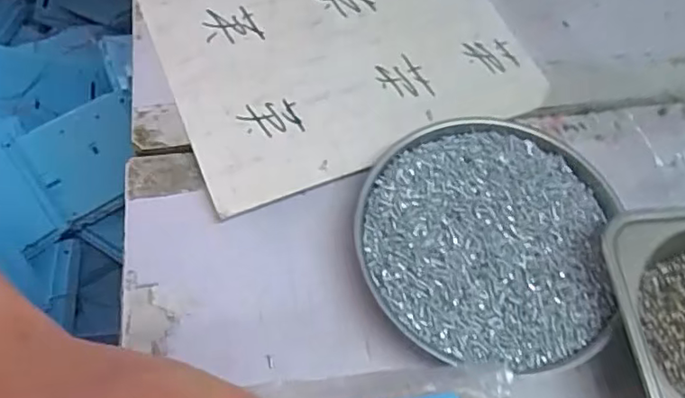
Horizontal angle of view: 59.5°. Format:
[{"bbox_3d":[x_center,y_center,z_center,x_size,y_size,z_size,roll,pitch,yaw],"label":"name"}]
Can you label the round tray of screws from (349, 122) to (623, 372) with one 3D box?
[{"bbox_3d":[0.072,0.021,0.309,0.125,0.020,0.131,1,64,-1],"label":"round tray of screws"}]

